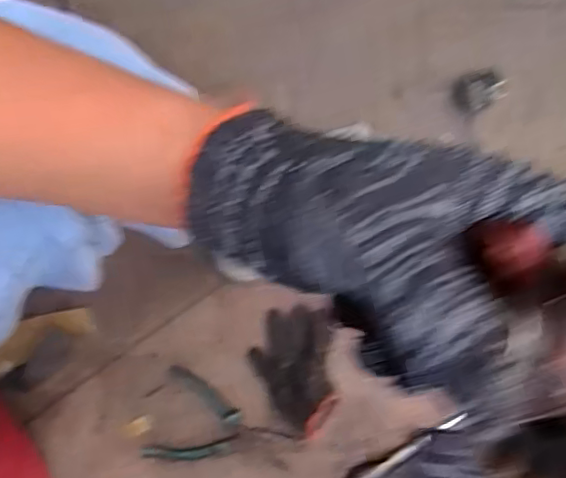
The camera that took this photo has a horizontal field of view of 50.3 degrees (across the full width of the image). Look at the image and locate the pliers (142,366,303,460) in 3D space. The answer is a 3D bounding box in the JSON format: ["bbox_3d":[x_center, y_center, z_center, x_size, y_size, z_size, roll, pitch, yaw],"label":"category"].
[{"bbox_3d":[-0.071,0.232,0.721,0.169,0.018,0.107,18,78,2],"label":"pliers"}]

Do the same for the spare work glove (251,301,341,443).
[{"bbox_3d":[0.011,0.155,0.722,0.097,0.052,0.158,-4,78,-2],"label":"spare work glove"}]

